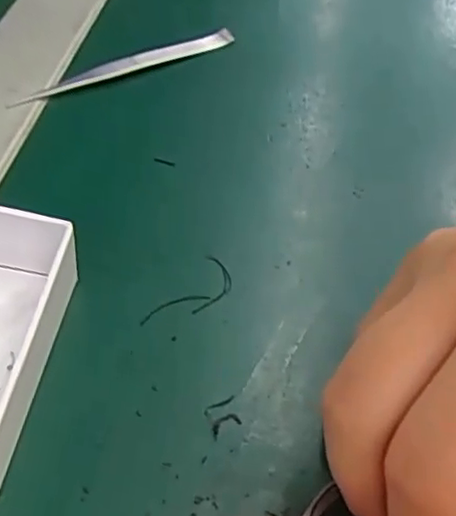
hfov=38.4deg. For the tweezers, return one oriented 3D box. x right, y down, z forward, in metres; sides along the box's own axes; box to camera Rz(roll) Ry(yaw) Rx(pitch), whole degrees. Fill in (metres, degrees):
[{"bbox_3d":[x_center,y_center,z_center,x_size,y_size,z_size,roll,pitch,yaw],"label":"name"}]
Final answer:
[{"bbox_3d":[-0.043,-0.085,0.289,0.105,0.005,0.010,-25,56,-25],"label":"tweezers"}]

